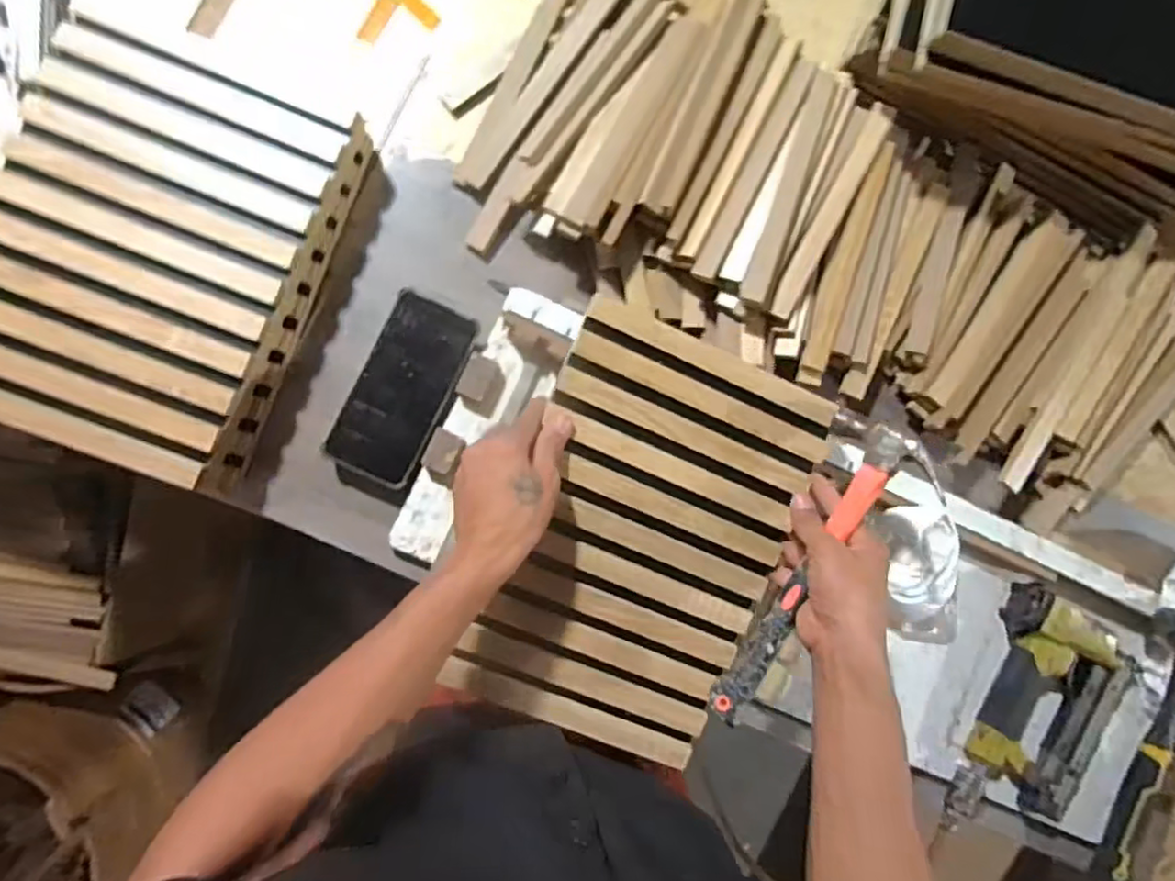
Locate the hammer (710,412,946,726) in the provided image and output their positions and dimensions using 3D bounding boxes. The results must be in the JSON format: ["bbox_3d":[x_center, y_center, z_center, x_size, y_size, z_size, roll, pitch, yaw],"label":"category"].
[{"bbox_3d":[0.171,0.103,0.517,0.067,0.076,0.257,33,89,-5],"label":"hammer"}]

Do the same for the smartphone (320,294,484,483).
[{"bbox_3d":[-0.161,-0.044,0.566,0.076,0.012,0.159,24,84,-7],"label":"smartphone"}]

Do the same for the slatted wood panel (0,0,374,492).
[{"bbox_3d":[-0.355,-0.162,0.540,0.241,0.071,0.346,22,85,-6],"label":"slatted wood panel"}]

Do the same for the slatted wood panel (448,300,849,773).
[{"bbox_3d":[0.049,0.081,0.543,0.219,0.032,0.343,22,88,-5],"label":"slatted wood panel"}]

